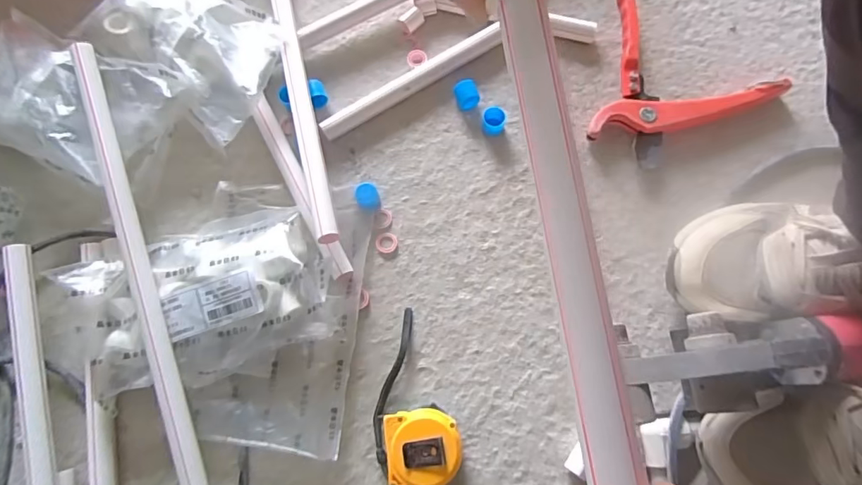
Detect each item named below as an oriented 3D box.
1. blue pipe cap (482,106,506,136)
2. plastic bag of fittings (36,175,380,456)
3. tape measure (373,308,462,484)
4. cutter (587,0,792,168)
[{"bbox_3d":[0.064,-0.123,0.514,0.023,0.016,0.027,12,76,4],"label":"blue pipe cap"},{"bbox_3d":[-0.199,0.055,0.459,0.260,0.049,0.240,5,76,2],"label":"plastic bag of fittings"},{"bbox_3d":[-0.023,0.136,0.439,0.072,0.041,0.152,-17,76,-3],"label":"tape measure"},{"bbox_3d":[0.239,-0.154,0.520,0.190,0.025,0.172,36,79,9],"label":"cutter"}]

